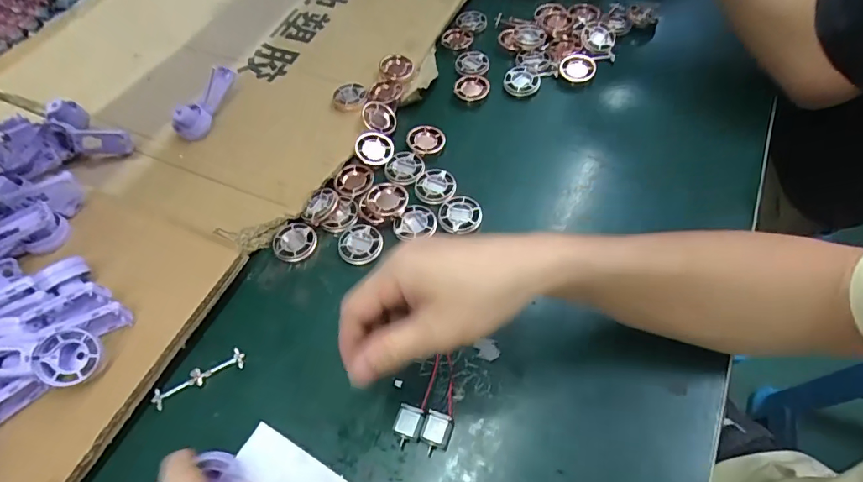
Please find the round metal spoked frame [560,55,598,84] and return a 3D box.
[{"bbox_3d":[0.165,-0.195,0.528,0.038,0.005,0.039,-2,67,6],"label":"round metal spoked frame"}]

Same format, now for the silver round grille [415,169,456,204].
[{"bbox_3d":[0.003,-0.055,0.456,0.037,0.004,0.039,-3,56,4],"label":"silver round grille"}]

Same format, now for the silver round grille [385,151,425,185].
[{"bbox_3d":[-0.027,-0.074,0.472,0.037,0.007,0.039,-3,56,4],"label":"silver round grille"}]

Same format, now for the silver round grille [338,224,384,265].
[{"bbox_3d":[-0.065,0.002,0.426,0.041,0.004,0.037,16,59,16],"label":"silver round grille"}]

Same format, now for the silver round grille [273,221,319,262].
[{"bbox_3d":[-0.128,0.001,0.433,0.039,0.008,0.037,-3,56,4],"label":"silver round grille"}]

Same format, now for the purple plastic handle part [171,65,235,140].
[{"bbox_3d":[-0.244,-0.151,0.513,0.031,0.036,0.087,19,60,18],"label":"purple plastic handle part"}]

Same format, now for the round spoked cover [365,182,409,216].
[{"bbox_3d":[-0.042,-0.039,0.435,0.039,0.005,0.034,8,62,4],"label":"round spoked cover"}]

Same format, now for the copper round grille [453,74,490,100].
[{"bbox_3d":[0.045,-0.172,0.528,0.037,0.012,0.033,-15,56,-4],"label":"copper round grille"}]

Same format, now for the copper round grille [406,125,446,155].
[{"bbox_3d":[-0.005,-0.105,0.486,0.039,0.010,0.035,-29,58,-13],"label":"copper round grille"}]

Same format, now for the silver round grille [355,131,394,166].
[{"bbox_3d":[-0.059,-0.096,0.479,0.037,0.012,0.036,-3,56,4],"label":"silver round grille"}]

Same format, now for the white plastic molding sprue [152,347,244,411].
[{"bbox_3d":[-0.185,0.108,0.371,0.073,0.004,0.016,-25,59,-13],"label":"white plastic molding sprue"}]

